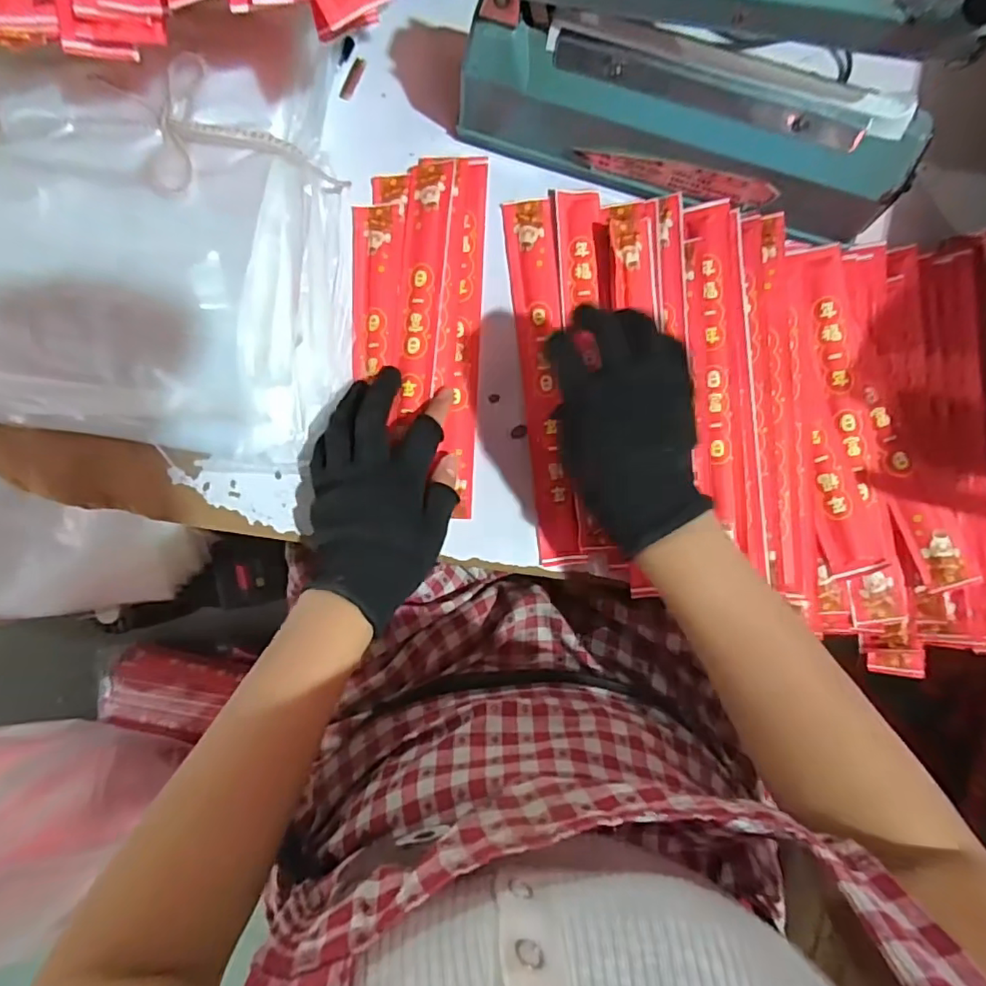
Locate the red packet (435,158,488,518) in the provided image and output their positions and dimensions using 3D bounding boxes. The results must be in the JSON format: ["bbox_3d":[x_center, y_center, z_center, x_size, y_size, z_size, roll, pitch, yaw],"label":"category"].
[{"bbox_3d":[-0.024,-0.119,0.419,0.030,0.007,0.266,2,87,-1],"label":"red packet"}]

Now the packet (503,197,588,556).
[{"bbox_3d":[0.038,-0.085,0.421,0.035,0.006,0.273,-5,87,-1],"label":"packet"}]

